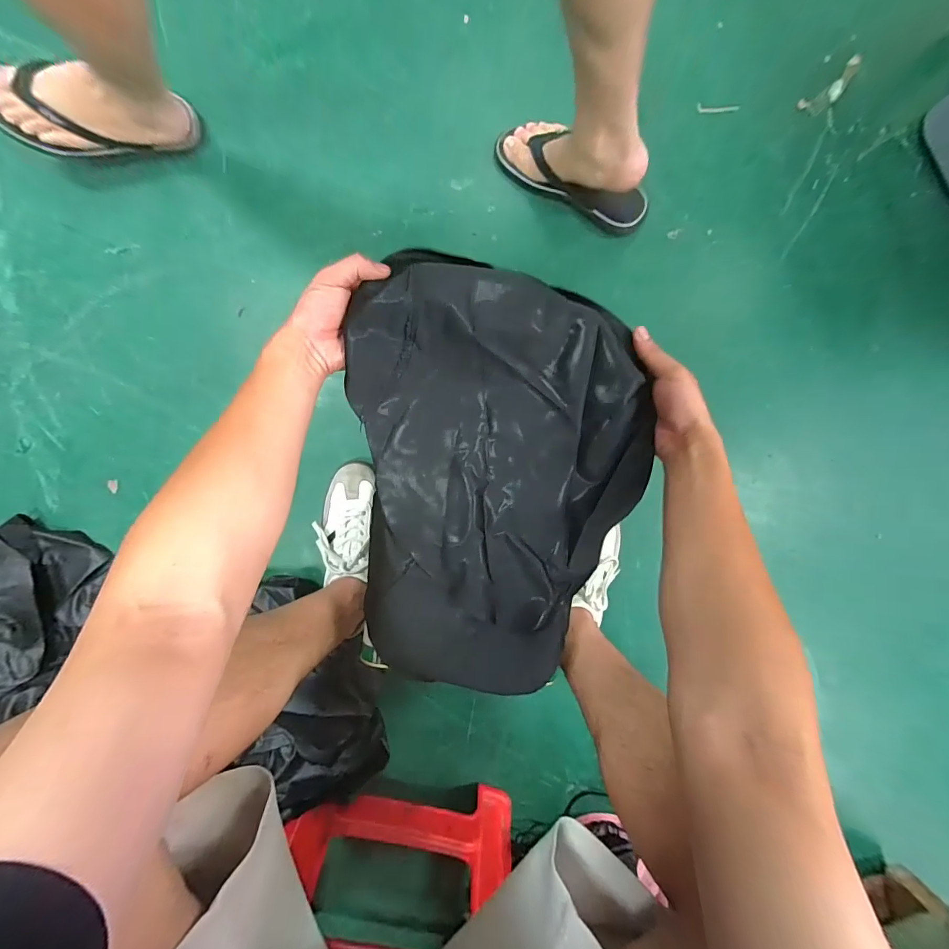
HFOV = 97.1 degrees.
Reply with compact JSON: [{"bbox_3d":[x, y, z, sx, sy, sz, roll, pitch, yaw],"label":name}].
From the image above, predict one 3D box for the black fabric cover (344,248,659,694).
[{"bbox_3d":[0.012,0.019,0.442,0.314,0.079,0.420,12,91,-3],"label":"black fabric cover"}]

